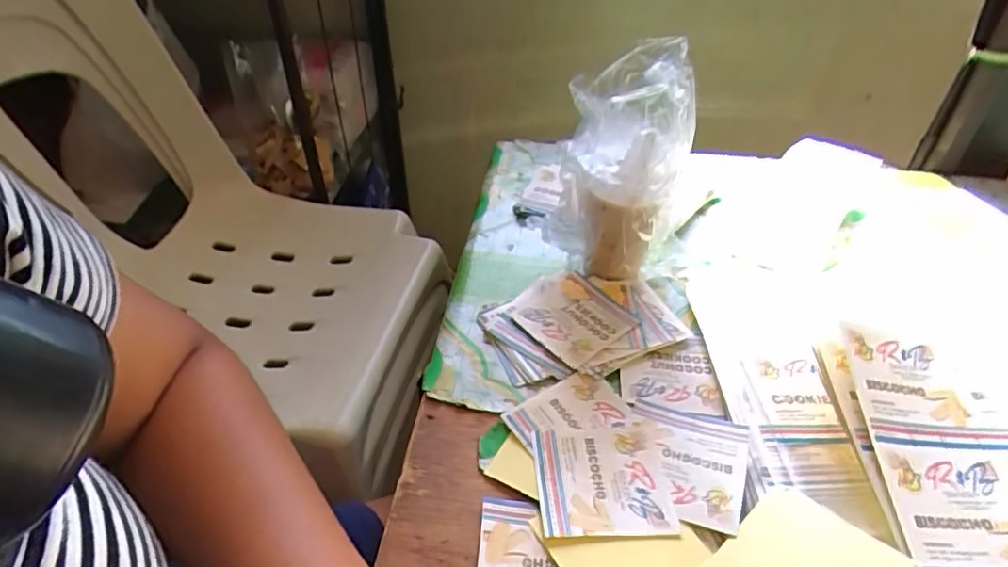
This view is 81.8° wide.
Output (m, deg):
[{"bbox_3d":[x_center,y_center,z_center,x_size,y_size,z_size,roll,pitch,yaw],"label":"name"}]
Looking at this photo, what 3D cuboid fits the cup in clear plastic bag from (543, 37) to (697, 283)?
[{"bbox_3d":[0.087,-0.076,0.412,0.094,0.178,0.061,14,44,13],"label":"cup in clear plastic bag"}]

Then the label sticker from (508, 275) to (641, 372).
[{"bbox_3d":[0.049,0.024,0.428,0.066,0.010,0.075,-30,51,-30],"label":"label sticker"}]

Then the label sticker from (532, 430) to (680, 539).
[{"bbox_3d":[0.056,0.112,0.332,0.074,0.004,0.066,0,43,-2],"label":"label sticker"}]

